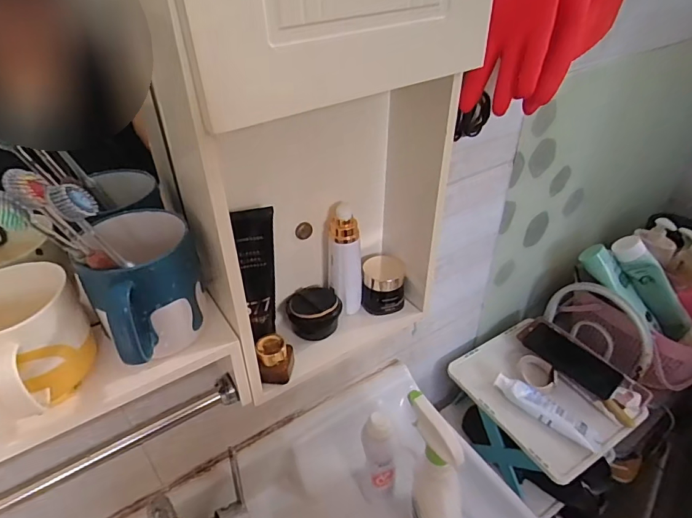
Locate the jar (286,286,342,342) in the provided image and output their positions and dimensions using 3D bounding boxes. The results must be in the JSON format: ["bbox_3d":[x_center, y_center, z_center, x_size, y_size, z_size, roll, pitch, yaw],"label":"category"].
[{"bbox_3d":[-0.039,0.057,0.520,0.059,0.043,0.064,0,37,0],"label":"jar"}]

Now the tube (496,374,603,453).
[{"bbox_3d":[0.341,0.250,0.746,0.177,0.028,0.055,29,46,33],"label":"tube"}]

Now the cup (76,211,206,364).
[{"bbox_3d":[-0.162,0.023,0.359,0.085,0.092,0.112,-22,42,-26],"label":"cup"}]

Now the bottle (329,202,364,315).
[{"bbox_3d":[0.001,0.003,0.510,0.038,0.132,0.031,0,37,1],"label":"bottle"}]

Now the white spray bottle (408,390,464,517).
[{"bbox_3d":[0.107,0.275,0.544,0.046,0.234,0.105,-9,38,-11],"label":"white spray bottle"}]

